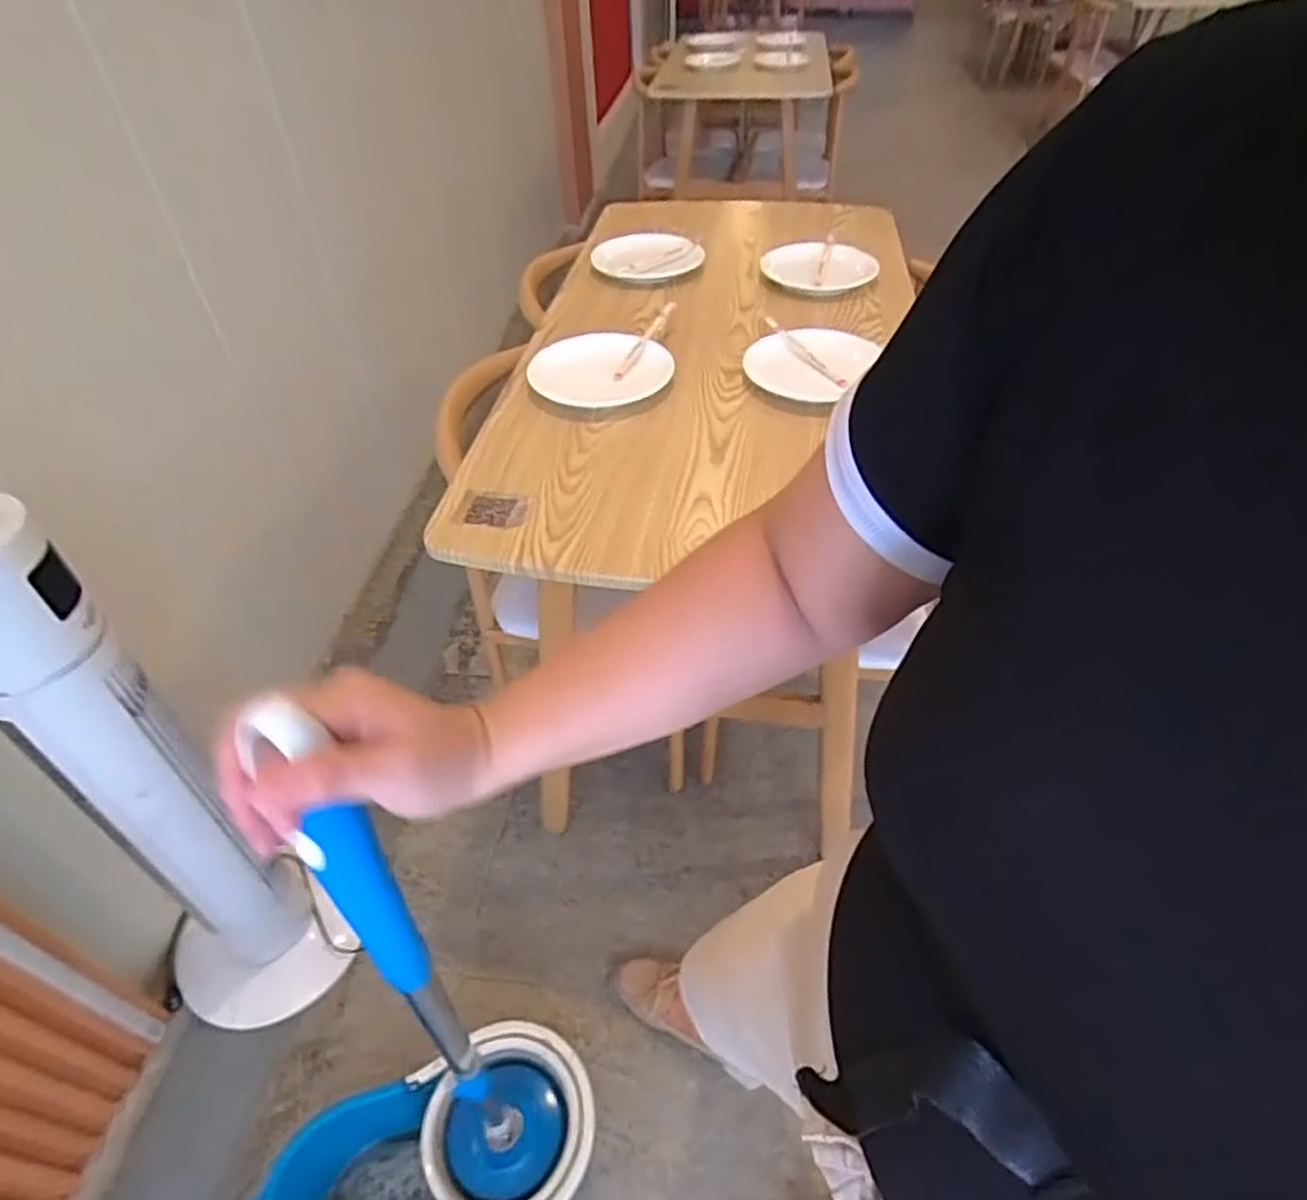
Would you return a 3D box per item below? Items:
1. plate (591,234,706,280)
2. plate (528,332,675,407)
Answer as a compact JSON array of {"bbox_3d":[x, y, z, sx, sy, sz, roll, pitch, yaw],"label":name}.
[{"bbox_3d":[-0.007,-0.604,1.279,0.172,0.035,0.174,0,43,0],"label":"plate"},{"bbox_3d":[-0.071,-0.322,1.007,0.188,0.018,0.159,-1,53,-2],"label":"plate"}]

